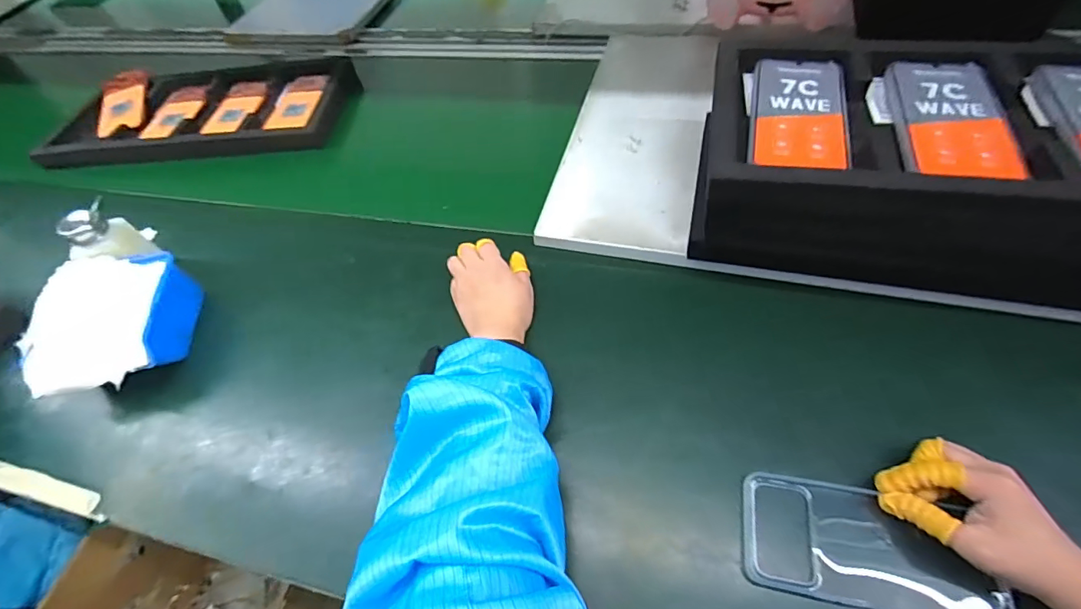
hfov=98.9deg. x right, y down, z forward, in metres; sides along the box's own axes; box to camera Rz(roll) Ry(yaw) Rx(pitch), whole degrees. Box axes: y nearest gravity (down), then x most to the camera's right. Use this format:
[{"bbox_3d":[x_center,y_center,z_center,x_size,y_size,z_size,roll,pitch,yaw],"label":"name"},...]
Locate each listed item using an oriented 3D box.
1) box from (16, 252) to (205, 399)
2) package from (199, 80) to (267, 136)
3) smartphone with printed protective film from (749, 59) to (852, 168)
[{"bbox_3d":[-0.455,0.020,0.497,0.114,0.091,0.145,-11,54,-1],"label":"box"},{"bbox_3d":[-0.514,-0.342,0.788,0.080,0.006,0.172,-9,54,0],"label":"package"},{"bbox_3d":[0.234,-0.177,0.420,0.076,0.015,0.146,9,57,13],"label":"smartphone with printed protective film"}]

